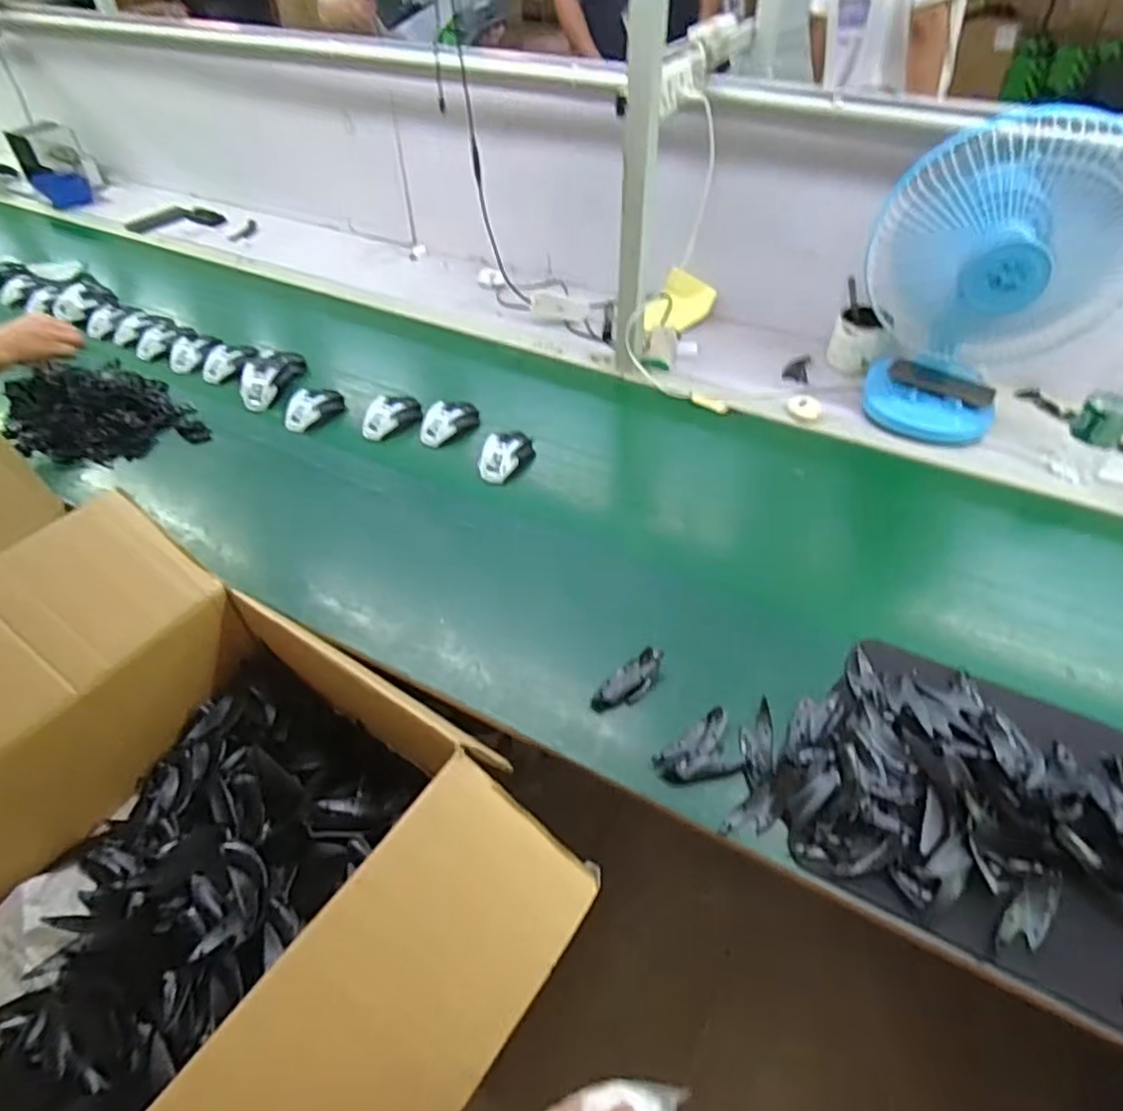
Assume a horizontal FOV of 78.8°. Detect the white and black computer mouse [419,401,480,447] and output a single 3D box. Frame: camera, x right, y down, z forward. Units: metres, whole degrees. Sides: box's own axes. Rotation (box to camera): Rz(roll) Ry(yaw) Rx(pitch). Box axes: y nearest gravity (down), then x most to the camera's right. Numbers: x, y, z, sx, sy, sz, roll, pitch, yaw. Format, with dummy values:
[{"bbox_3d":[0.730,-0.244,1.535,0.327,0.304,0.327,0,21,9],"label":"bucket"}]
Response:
[{"bbox_3d":[-0.188,-0.227,1.135,0.113,0.033,0.066,-32,52,-22],"label":"white and black computer mouse"}]

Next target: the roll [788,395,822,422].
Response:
[{"bbox_3d":[0.405,-0.244,1.130,0.051,0.024,0.051,-1,46,1],"label":"roll"}]

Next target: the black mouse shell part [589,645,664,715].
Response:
[{"bbox_3d":[0.079,0.147,0.793,0.098,0.020,0.041,-32,53,-26],"label":"black mouse shell part"}]

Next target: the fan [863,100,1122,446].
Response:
[{"bbox_3d":[0.595,-0.360,0.951,0.296,0.419,0.172,33,58,30],"label":"fan"}]

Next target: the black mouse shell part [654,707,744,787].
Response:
[{"bbox_3d":[0.143,0.208,0.740,0.087,0.015,0.071,-9,47,-7],"label":"black mouse shell part"}]

